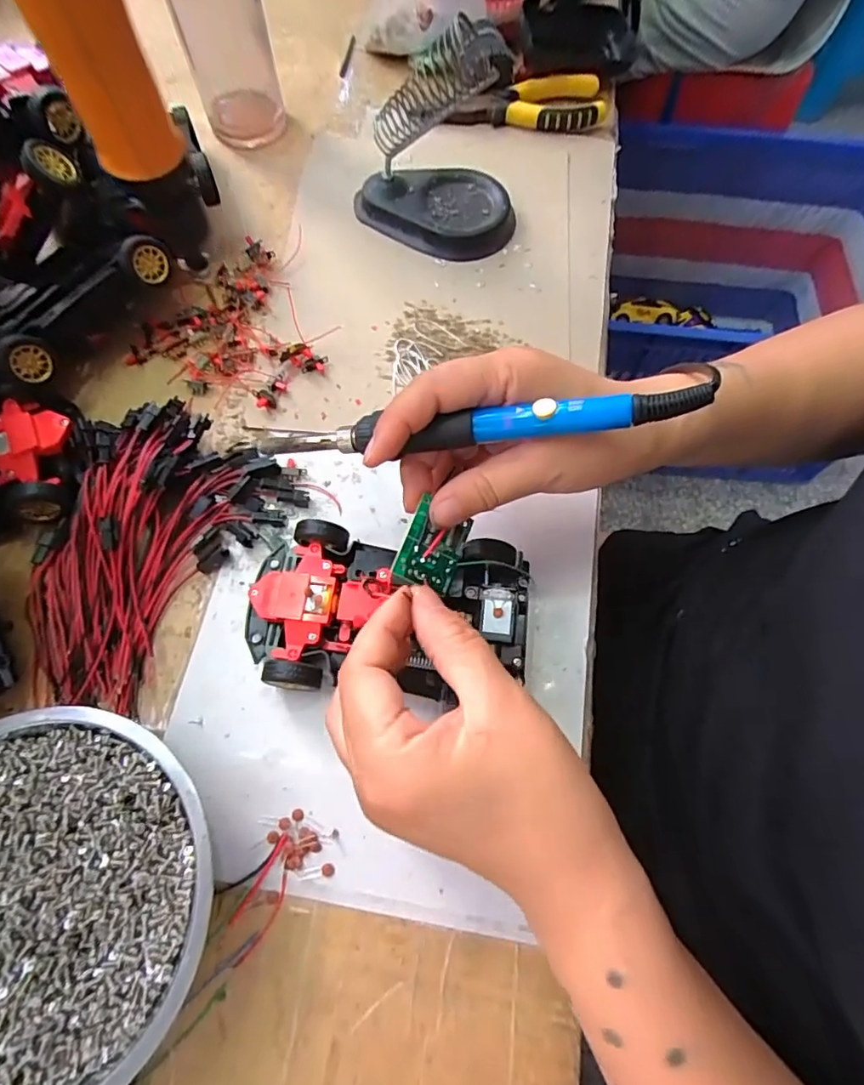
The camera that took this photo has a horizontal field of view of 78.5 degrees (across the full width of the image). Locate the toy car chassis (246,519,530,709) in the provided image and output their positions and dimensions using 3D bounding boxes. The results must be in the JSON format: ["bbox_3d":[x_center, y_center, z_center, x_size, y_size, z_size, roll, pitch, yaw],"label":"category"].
[{"bbox_3d":[-0.023,0.036,0.277,0.145,0.035,0.085,5,69,0],"label":"toy car chassis"}]

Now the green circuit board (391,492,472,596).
[{"bbox_3d":[0.000,0.003,0.243,0.028,0.004,0.038,26,78,-21],"label":"green circuit board"}]

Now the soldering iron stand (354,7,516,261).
[{"bbox_3d":[0.002,-0.261,0.345,0.108,0.111,0.072,-1,69,-2],"label":"soldering iron stand"}]

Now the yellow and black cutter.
[{"bbox_3d":[0.080,-0.358,0.433,0.126,0.019,0.056,-5,69,-3],"label":"yellow and black cutter"}]

